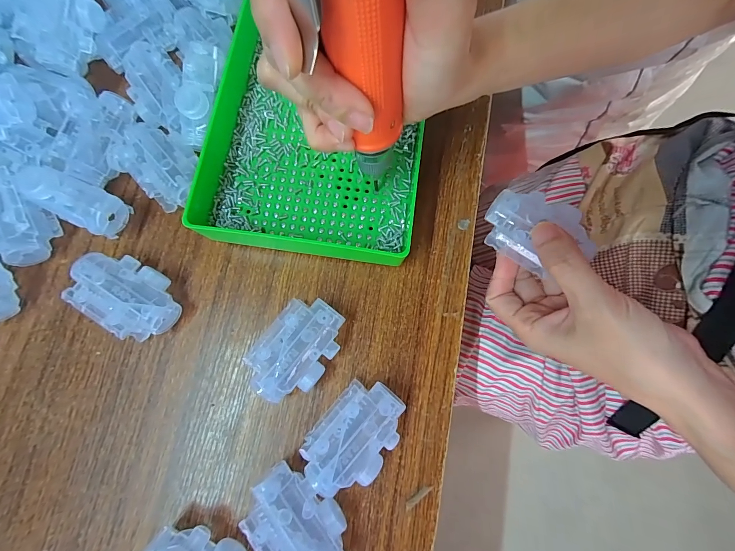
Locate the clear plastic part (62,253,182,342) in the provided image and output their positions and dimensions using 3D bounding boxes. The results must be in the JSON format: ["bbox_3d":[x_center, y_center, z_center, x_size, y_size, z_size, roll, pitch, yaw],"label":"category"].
[{"bbox_3d":[-0.164,0.013,0.227,0.070,0.027,0.043,30,80,6],"label":"clear plastic part"}]

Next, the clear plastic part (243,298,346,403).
[{"bbox_3d":[-0.046,0.049,0.221,0.043,0.029,0.067,36,81,7],"label":"clear plastic part"}]

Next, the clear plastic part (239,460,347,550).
[{"bbox_3d":[-0.041,0.149,0.197,0.042,0.028,0.068,-39,81,-7],"label":"clear plastic part"}]

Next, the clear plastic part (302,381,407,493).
[{"bbox_3d":[-0.008,0.101,0.209,0.044,0.028,0.069,42,81,8],"label":"clear plastic part"}]

